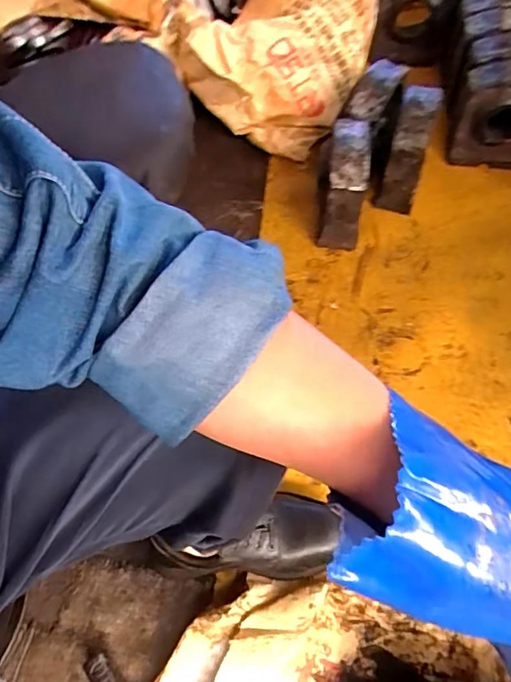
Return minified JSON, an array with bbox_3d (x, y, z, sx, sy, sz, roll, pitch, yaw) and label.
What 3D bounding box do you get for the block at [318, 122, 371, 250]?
[{"bbox_3d":[0.159,-0.273,0.894,0.066,0.174,0.153,7,62,8],"label":"block"}]

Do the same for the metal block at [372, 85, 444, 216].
[{"bbox_3d":[0.270,-0.333,0.919,0.074,0.192,0.127,14,64,11],"label":"metal block"}]

